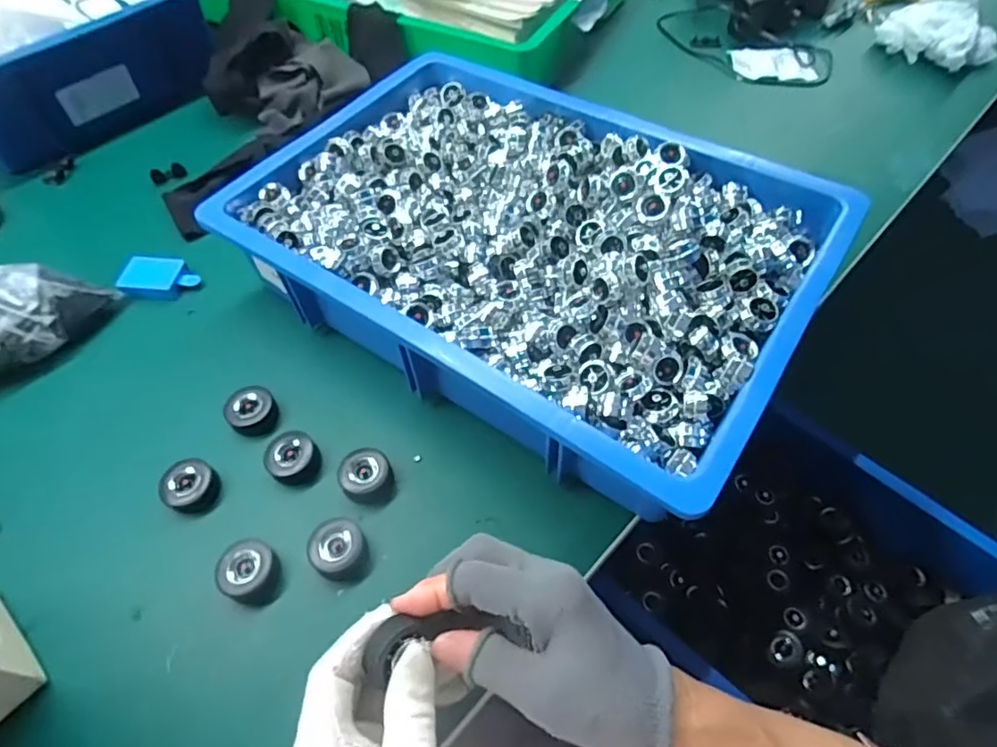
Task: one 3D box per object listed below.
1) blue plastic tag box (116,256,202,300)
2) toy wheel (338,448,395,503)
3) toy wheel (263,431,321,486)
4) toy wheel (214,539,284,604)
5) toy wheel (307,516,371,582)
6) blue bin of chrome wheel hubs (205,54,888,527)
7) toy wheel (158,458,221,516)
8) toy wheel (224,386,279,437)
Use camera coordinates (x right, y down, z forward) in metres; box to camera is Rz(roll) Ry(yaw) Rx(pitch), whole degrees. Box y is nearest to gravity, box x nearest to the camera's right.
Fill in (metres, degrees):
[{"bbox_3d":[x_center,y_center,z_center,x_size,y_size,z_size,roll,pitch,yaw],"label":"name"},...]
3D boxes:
[{"bbox_3d":[-0.316,-0.090,0.553,0.067,0.018,0.040,2,57,1],"label":"blue plastic tag box"},{"bbox_3d":[-0.098,0.076,0.435,0.036,0.021,0.034,0,57,0],"label":"toy wheel"},{"bbox_3d":[-0.155,0.066,0.443,0.037,0.021,0.043,-8,58,-5],"label":"toy wheel"},{"bbox_3d":[-0.168,0.134,0.397,0.035,0.022,0.039,-9,58,-6],"label":"toy wheel"},{"bbox_3d":[-0.109,0.121,0.402,0.035,0.020,0.039,-16,59,-10],"label":"toy wheel"},{"bbox_3d":[0.018,-0.110,0.501,0.455,0.105,0.326,32,63,19],"label":"blue bin of chrome wheel hubs"},{"bbox_3d":[-0.226,0.082,0.432,0.038,0.019,0.036,0,57,0],"label":"toy wheel"},{"bbox_3d":[-0.196,0.030,0.468,0.037,0.017,0.035,-1,57,1],"label":"toy wheel"}]

